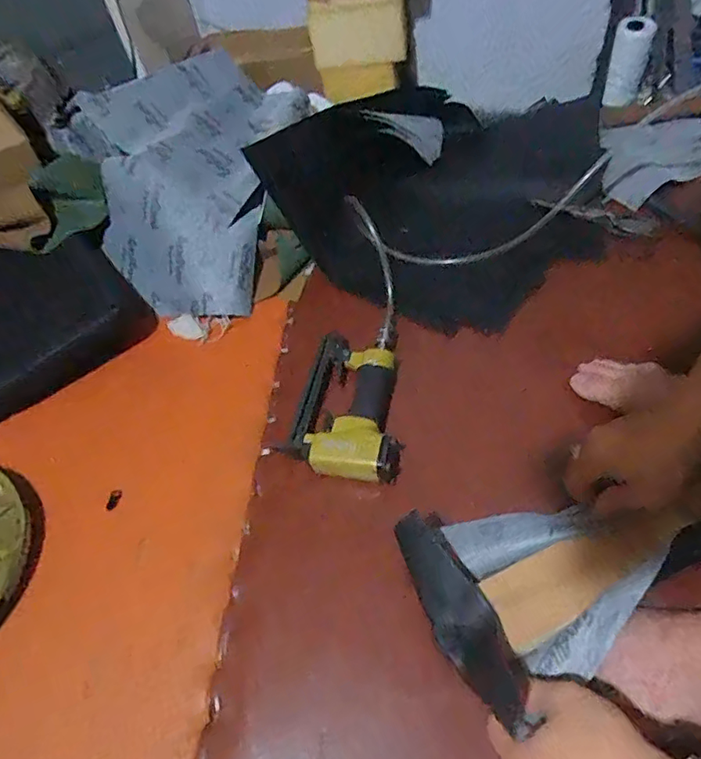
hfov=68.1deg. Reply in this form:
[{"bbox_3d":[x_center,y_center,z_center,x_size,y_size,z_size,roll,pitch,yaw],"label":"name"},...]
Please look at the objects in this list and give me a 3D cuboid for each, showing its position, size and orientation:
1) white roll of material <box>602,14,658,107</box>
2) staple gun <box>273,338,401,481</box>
[{"bbox_3d":[0.501,-0.572,0.939,0.064,0.131,0.074,17,56,20],"label":"white roll of material"},{"bbox_3d":[0.006,0.029,0.634,0.140,0.043,0.198,11,54,14],"label":"staple gun"}]

